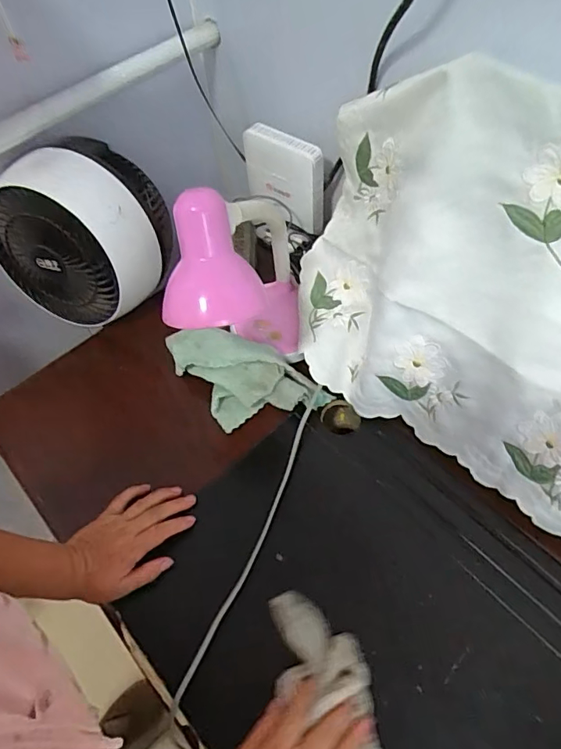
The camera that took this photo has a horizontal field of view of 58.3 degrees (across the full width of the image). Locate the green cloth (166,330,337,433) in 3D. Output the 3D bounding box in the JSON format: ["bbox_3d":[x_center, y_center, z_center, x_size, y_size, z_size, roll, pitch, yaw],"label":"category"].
[{"bbox_3d":[-0.064,0.004,0.675,0.229,0.063,0.108,31,64,22],"label":"green cloth"}]

